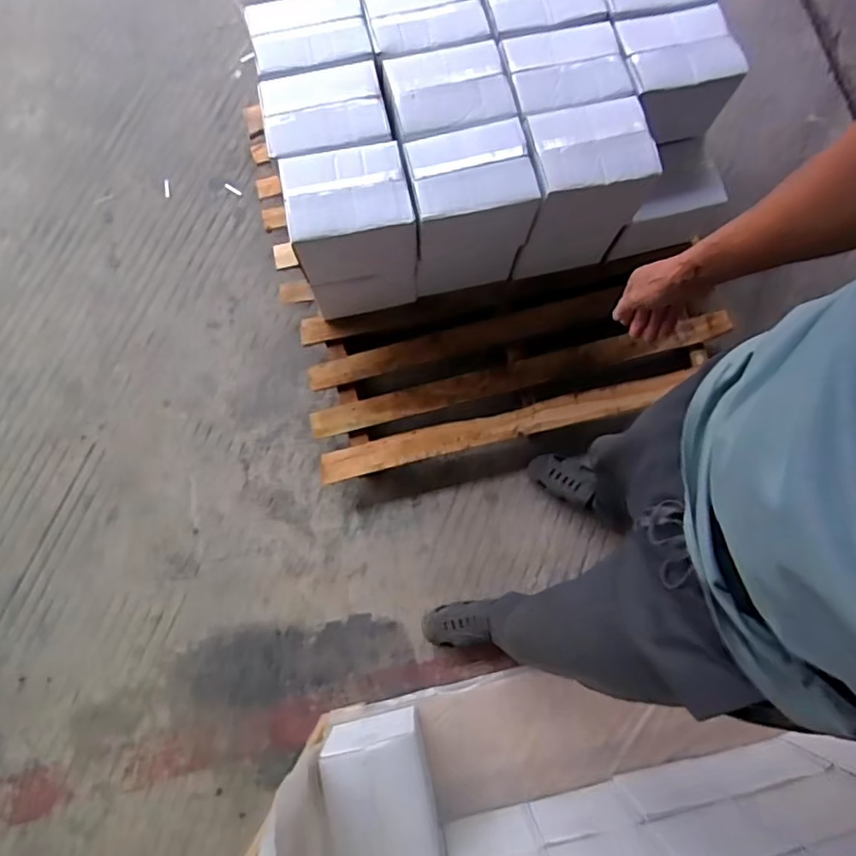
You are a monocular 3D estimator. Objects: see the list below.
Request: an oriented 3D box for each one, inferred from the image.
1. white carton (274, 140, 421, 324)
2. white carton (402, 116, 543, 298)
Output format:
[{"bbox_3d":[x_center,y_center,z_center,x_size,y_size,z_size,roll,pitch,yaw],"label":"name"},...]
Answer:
[{"bbox_3d":[-0.147,-0.394,1.206,0.228,0.331,0.179,-8,79,-3],"label":"white carton"},{"bbox_3d":[0.075,-0.438,1.217,0.224,0.312,0.185,-10,79,-4],"label":"white carton"}]

